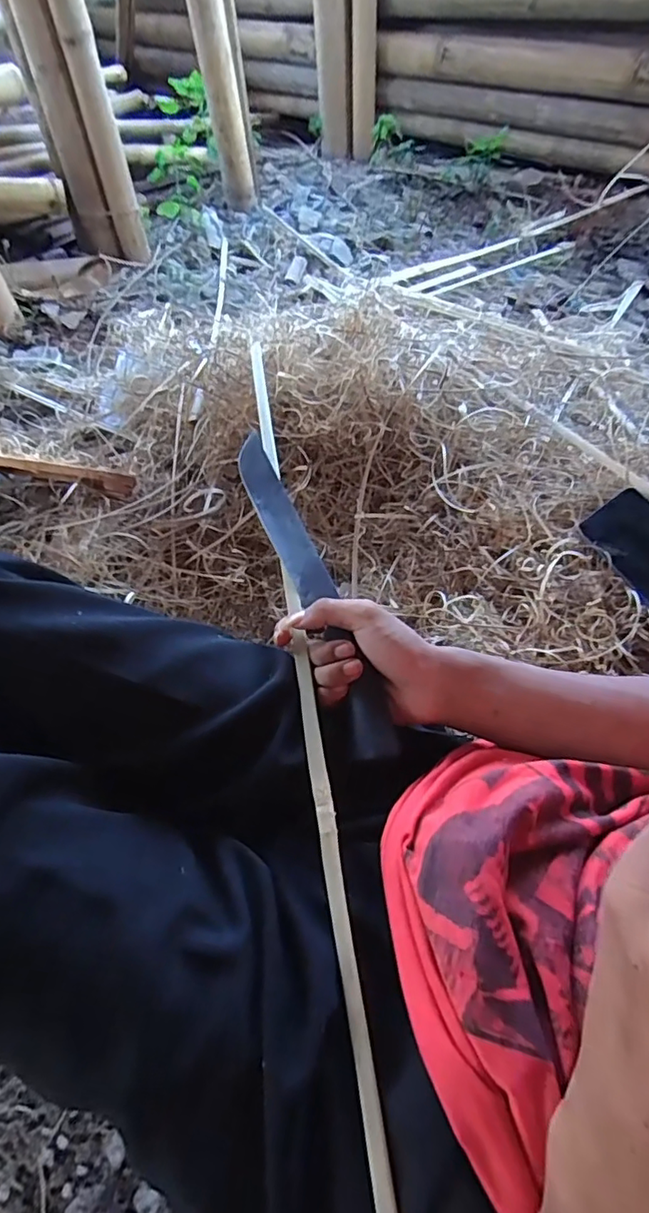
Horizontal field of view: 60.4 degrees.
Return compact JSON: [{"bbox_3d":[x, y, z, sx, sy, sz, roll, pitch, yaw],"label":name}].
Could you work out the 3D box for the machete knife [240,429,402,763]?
[{"bbox_3d":[-0.012,-0.020,0.437,0.035,0.021,0.287,-19,65,-12],"label":"machete knife"}]

